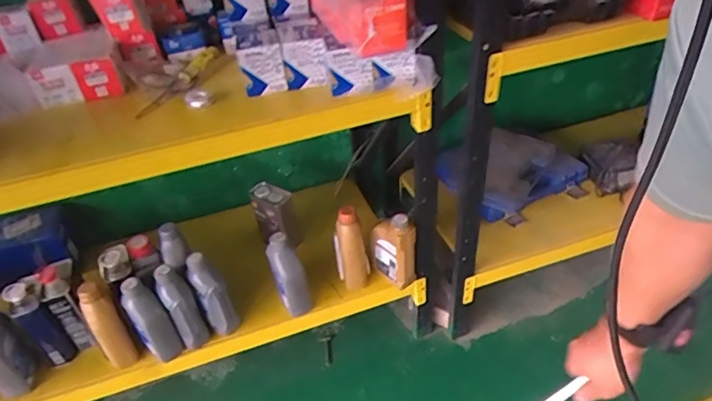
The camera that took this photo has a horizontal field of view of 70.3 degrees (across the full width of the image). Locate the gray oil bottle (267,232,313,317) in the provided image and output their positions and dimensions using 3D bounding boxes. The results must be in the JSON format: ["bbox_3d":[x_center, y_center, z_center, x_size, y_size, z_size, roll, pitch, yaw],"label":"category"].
[{"bbox_3d":[-0.162,0.177,1.190,0.083,0.219,0.074,-18,40,-15],"label":"gray oil bottle"}]

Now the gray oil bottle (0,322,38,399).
[{"bbox_3d":[-0.761,0.332,1.080,0.062,0.214,0.090,24,47,32],"label":"gray oil bottle"}]

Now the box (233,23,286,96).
[{"bbox_3d":[-0.190,-0.275,0.984,0.085,0.092,0.128,-12,39,-8],"label":"box"}]

